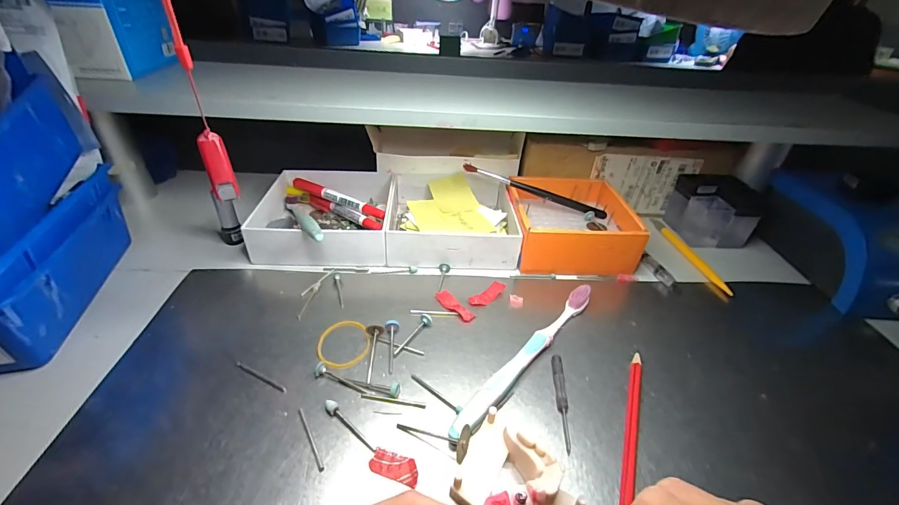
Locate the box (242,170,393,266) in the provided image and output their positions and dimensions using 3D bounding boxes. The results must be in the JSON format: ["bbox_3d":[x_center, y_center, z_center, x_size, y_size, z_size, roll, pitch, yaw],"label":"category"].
[{"bbox_3d":[-0.131,-0.045,0.419,0.130,0.036,0.150,0,36,-5],"label":"box"}]

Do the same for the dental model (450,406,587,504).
[{"bbox_3d":[0.031,0.123,0.210,0.054,0.033,0.068,-19,41,-28],"label":"dental model"}]

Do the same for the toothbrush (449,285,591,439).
[{"bbox_3d":[0.062,0.072,0.290,0.016,0.015,0.180,29,43,31],"label":"toothbrush"}]

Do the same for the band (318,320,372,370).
[{"bbox_3d":[-0.081,0.068,0.295,0.039,0.006,0.044,-17,42,-23],"label":"band"}]

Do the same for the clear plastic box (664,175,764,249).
[{"bbox_3d":[0.305,-0.050,0.452,0.070,0.063,0.069,0,36,-5],"label":"clear plastic box"}]

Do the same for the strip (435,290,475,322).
[{"bbox_3d":[0.005,0.046,0.334,0.014,0.006,0.041,-23,43,-32],"label":"strip"}]

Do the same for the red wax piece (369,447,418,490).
[{"bbox_3d":[-0.031,0.124,0.224,0.029,0.005,0.014,13,37,13],"label":"red wax piece"}]

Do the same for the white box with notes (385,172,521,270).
[{"bbox_3d":[0.004,-0.041,0.427,0.142,0.039,0.141,-1,36,-6],"label":"white box with notes"}]

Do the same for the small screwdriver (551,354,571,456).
[{"bbox_3d":[0.077,0.100,0.264,0.008,0.006,0.072,7,36,4],"label":"small screwdriver"}]

